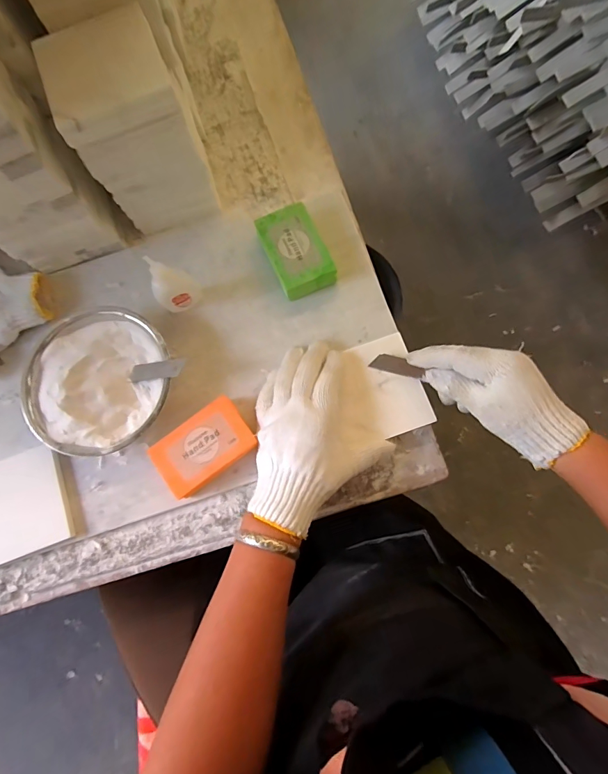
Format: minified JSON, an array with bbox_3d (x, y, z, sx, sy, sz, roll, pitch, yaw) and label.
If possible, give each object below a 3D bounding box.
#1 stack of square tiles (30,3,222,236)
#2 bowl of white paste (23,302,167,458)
[{"bbox_3d":[-0.171,-0.260,0.401,0.111,0.173,0.104,-19,78,-3],"label":"stack of square tiles"},{"bbox_3d":[-0.211,-0.006,0.407,0.143,0.043,0.146,0,78,1],"label":"bowl of white paste"}]

